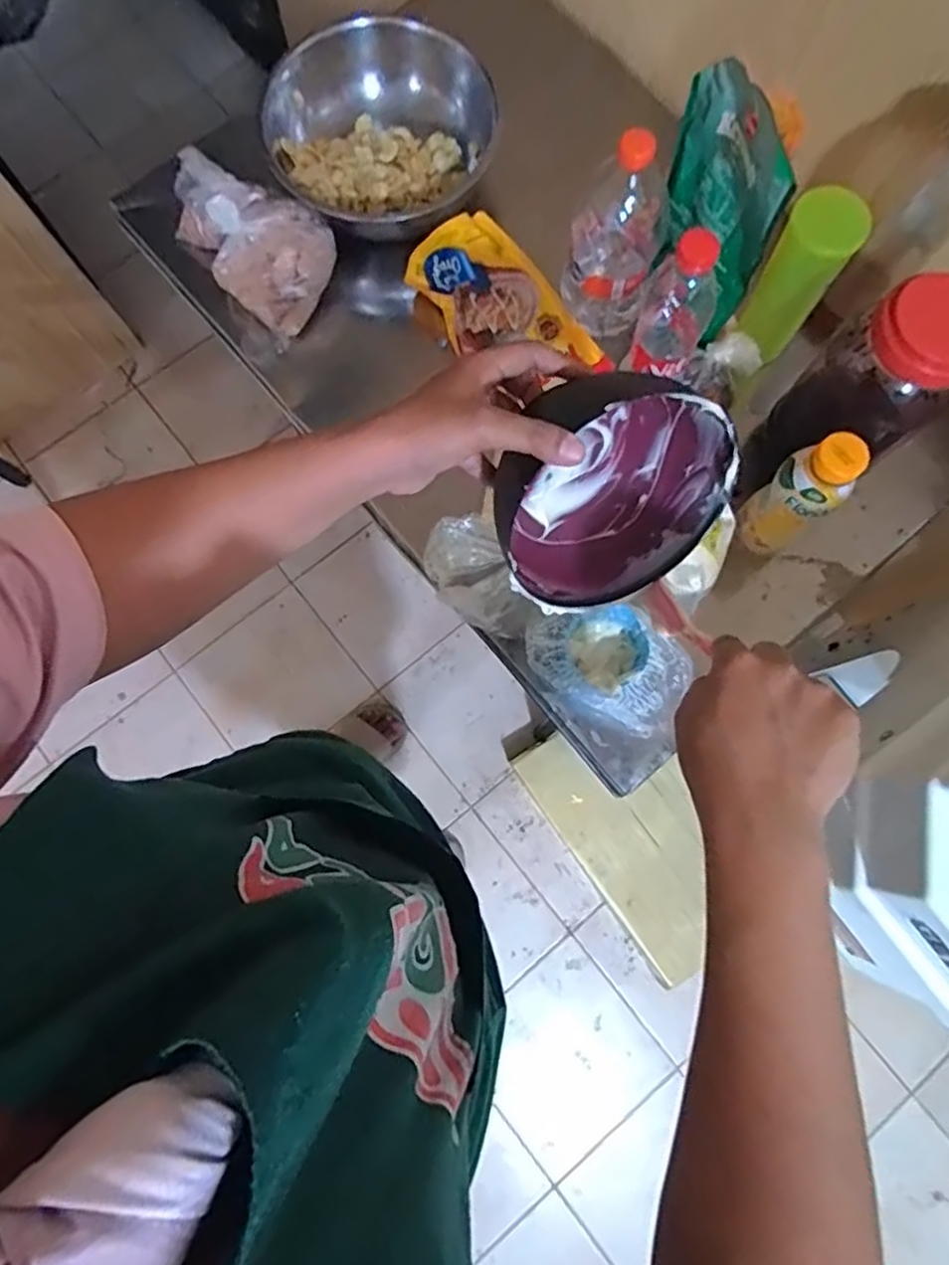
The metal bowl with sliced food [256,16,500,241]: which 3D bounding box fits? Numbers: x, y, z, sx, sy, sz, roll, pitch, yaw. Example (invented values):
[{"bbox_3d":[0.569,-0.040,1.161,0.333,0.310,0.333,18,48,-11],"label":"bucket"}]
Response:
[{"bbox_3d":[-0.106,-0.567,0.763,0.246,0.097,0.223,-4,78,0],"label":"metal bowl with sliced food"}]

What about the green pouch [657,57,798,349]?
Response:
[{"bbox_3d":[0.220,-0.399,0.626,0.037,0.192,0.146,-30,79,-5],"label":"green pouch"}]

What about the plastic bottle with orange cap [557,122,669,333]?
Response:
[{"bbox_3d":[0.143,-0.403,0.673,0.088,0.199,0.080,15,79,4],"label":"plastic bottle with orange cap"}]

